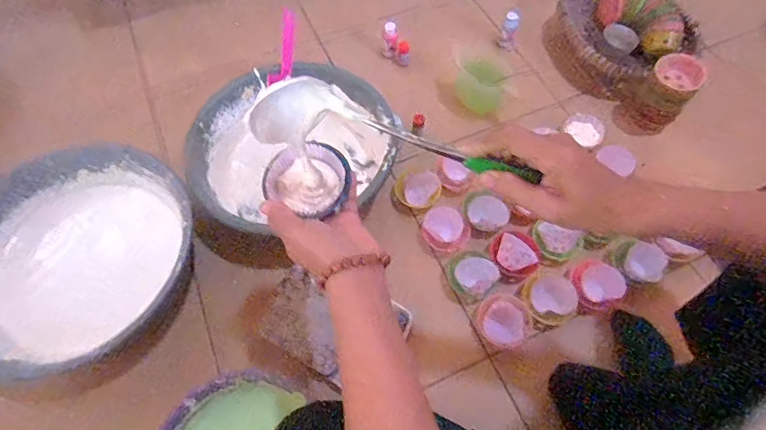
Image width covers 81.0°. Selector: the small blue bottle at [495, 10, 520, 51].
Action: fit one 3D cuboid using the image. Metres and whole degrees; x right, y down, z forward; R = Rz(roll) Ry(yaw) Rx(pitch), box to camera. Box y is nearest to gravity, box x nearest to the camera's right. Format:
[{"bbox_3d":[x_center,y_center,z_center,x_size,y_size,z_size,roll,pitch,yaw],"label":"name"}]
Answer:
[{"bbox_3d":[0.281,-0.413,1.014,0.043,0.088,0.033,13,63,7],"label":"small blue bottle"}]

